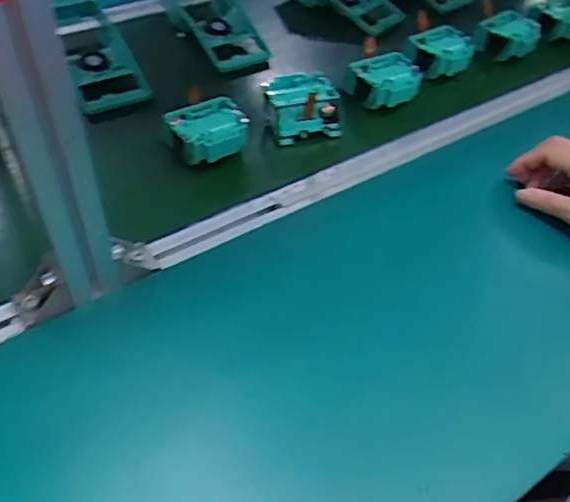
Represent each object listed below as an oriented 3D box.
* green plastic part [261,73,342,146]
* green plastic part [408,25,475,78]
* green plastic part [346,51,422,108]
[{"bbox_3d":[0.019,-0.167,0.678,0.078,0.058,0.080,-10,50,-14],"label":"green plastic part"},{"bbox_3d":[0.205,-0.258,0.747,0.082,0.037,0.060,-18,52,-20],"label":"green plastic part"},{"bbox_3d":[0.121,-0.209,0.702,0.078,0.037,0.067,-2,48,-6],"label":"green plastic part"}]

